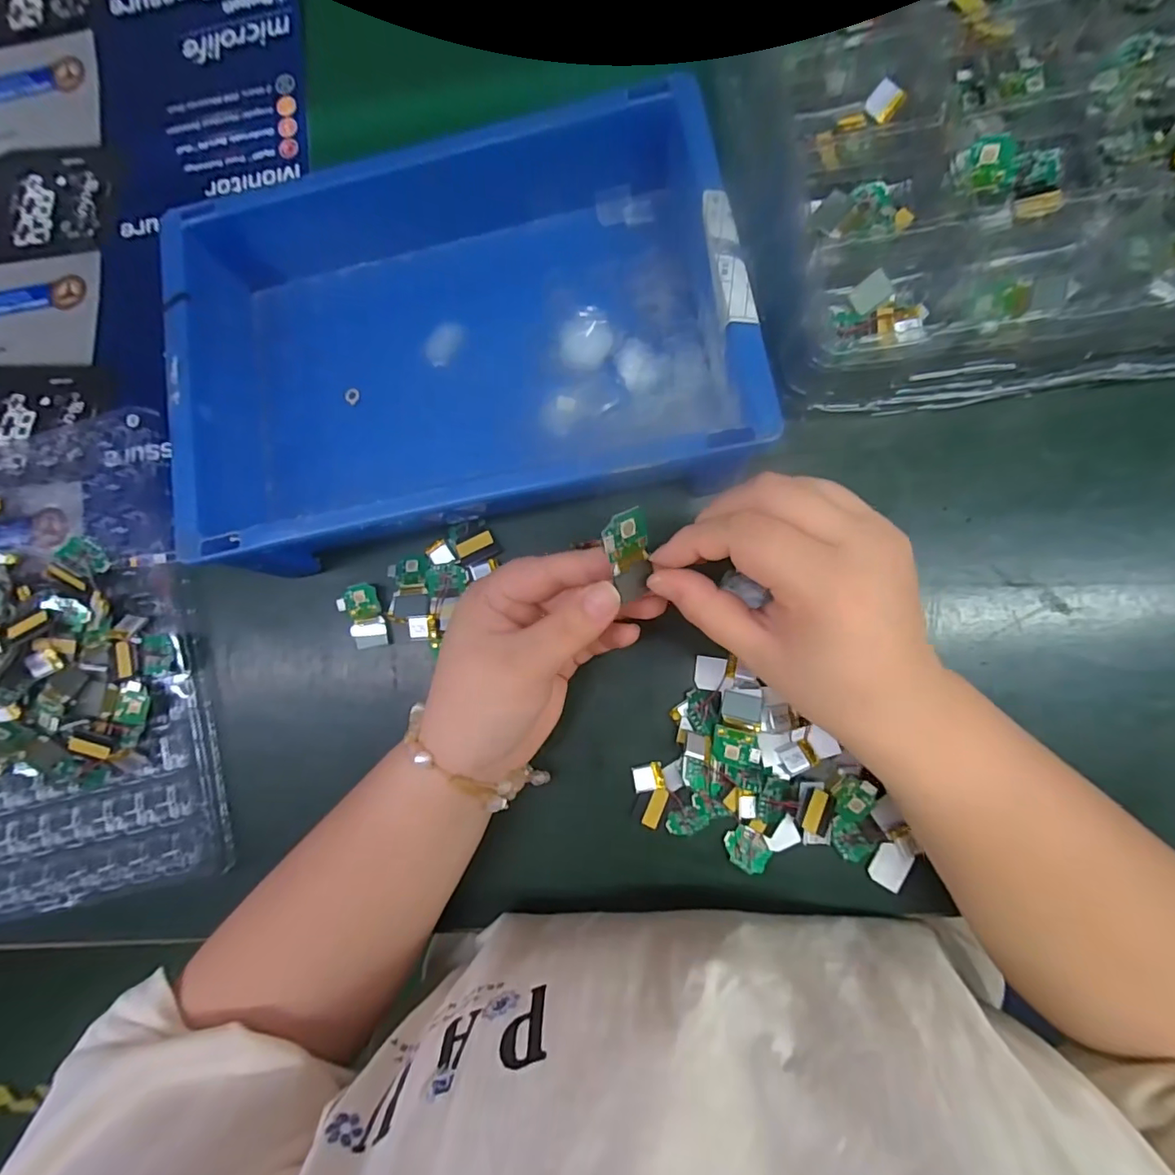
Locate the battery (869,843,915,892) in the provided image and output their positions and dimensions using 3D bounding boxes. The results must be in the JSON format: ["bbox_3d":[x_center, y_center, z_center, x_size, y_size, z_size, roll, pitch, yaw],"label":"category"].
[{"bbox_3d":[0.162,0.149,0.285,0.018,0.004,0.021,29,88,8],"label":"battery"}]

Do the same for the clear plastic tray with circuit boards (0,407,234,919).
[{"bbox_3d":[-0.366,0.045,0.328,0.244,0.035,0.302,-14,82,5],"label":"clear plastic tray with circuit boards"}]

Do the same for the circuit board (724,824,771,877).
[{"bbox_3d":[0.087,0.143,0.293,0.025,0.004,0.020,32,88,9],"label":"circuit board"}]

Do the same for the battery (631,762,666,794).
[{"bbox_3d":[0.034,0.107,0.301,0.017,0.004,0.014,-11,83,5],"label":"battery"}]

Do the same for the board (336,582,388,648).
[{"bbox_3d":[-0.136,0.017,0.324,0.024,0.005,0.039,-15,82,4],"label":"board"}]

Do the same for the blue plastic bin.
[{"bbox_3d":[-0.071,-0.136,0.310,0.301,0.080,0.204,-12,83,5],"label":"blue plastic bin"}]

